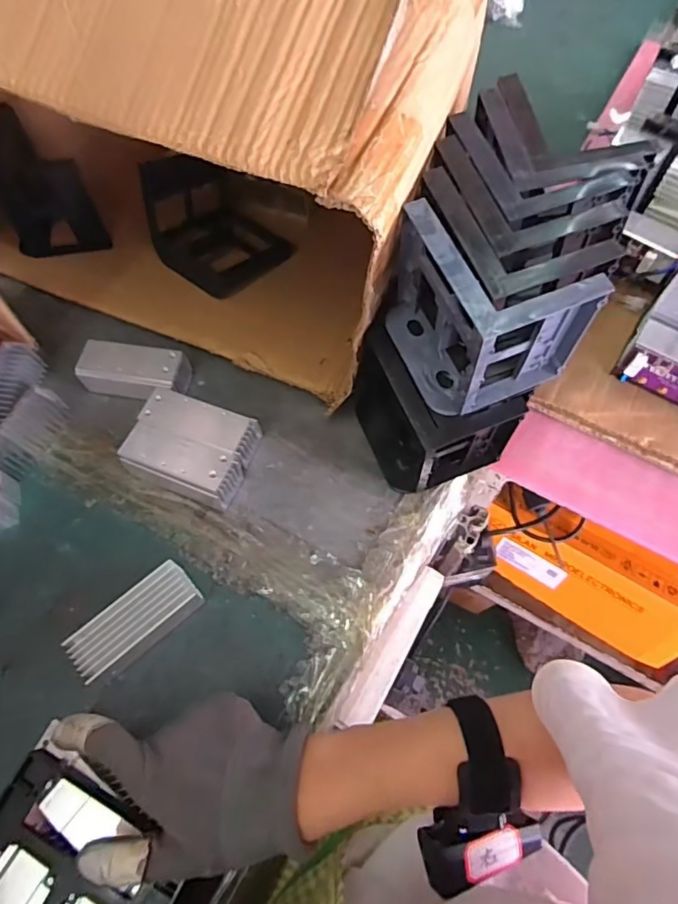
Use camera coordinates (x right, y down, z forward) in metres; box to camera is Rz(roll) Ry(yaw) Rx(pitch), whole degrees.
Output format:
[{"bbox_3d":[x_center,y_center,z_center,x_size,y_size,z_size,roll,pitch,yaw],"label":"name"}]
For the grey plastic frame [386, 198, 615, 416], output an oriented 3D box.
[{"bbox_3d":[0.099,-0.109,0.382,0.099,0.107,0.121,-24,66,-10],"label":"grey plastic frame"}]

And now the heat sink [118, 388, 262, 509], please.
[{"bbox_3d":[-0.139,-0.005,0.491,0.107,0.041,0.081,17,66,9],"label":"heat sink"}]

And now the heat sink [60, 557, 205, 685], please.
[{"bbox_3d":[-0.161,0.137,0.426,0.103,0.041,0.042,-39,70,-16],"label":"heat sink"}]

